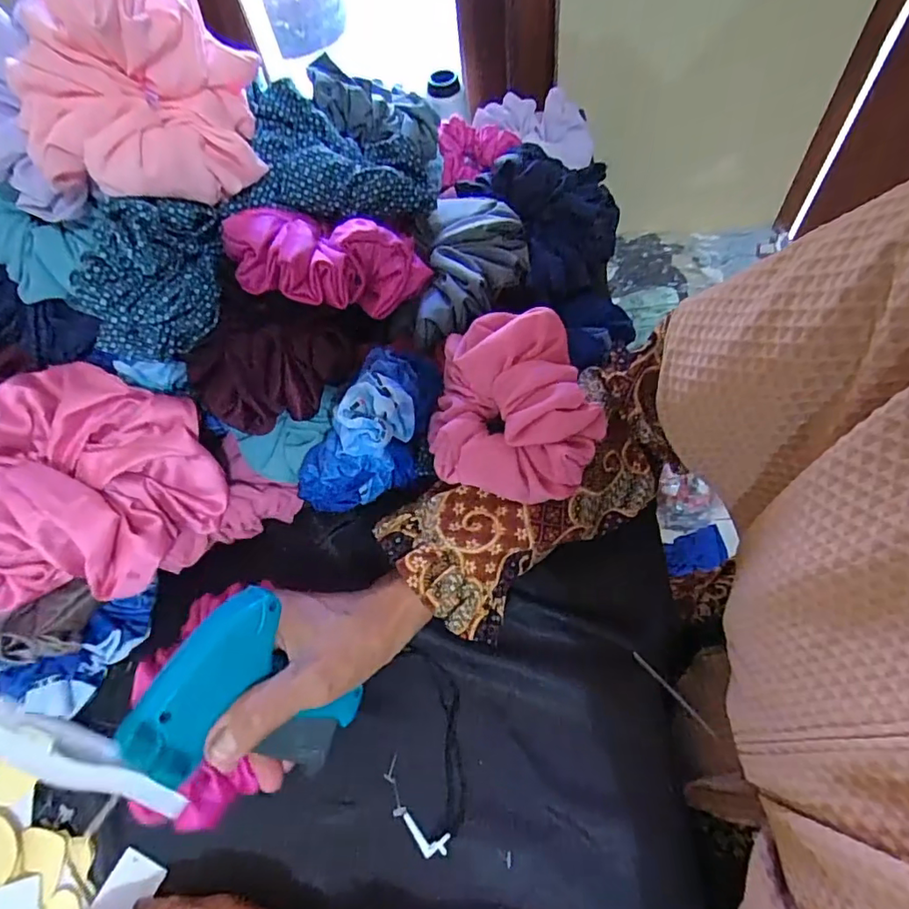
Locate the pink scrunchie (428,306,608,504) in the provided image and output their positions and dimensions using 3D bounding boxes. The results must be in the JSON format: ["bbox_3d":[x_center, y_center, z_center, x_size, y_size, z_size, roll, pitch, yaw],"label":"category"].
[{"bbox_3d":[0.035,-0.029,0.341,0.097,0.077,0.094,-3,61,6],"label":"pink scrunchie"}]

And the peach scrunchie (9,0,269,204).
[{"bbox_3d":[-0.169,-0.195,0.312,0.056,0.120,0.136,29,69,21],"label":"peach scrunchie"}]

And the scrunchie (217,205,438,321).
[{"bbox_3d":[-0.081,-0.129,0.356,0.126,0.042,0.080,4,61,-14],"label":"scrunchie"}]

